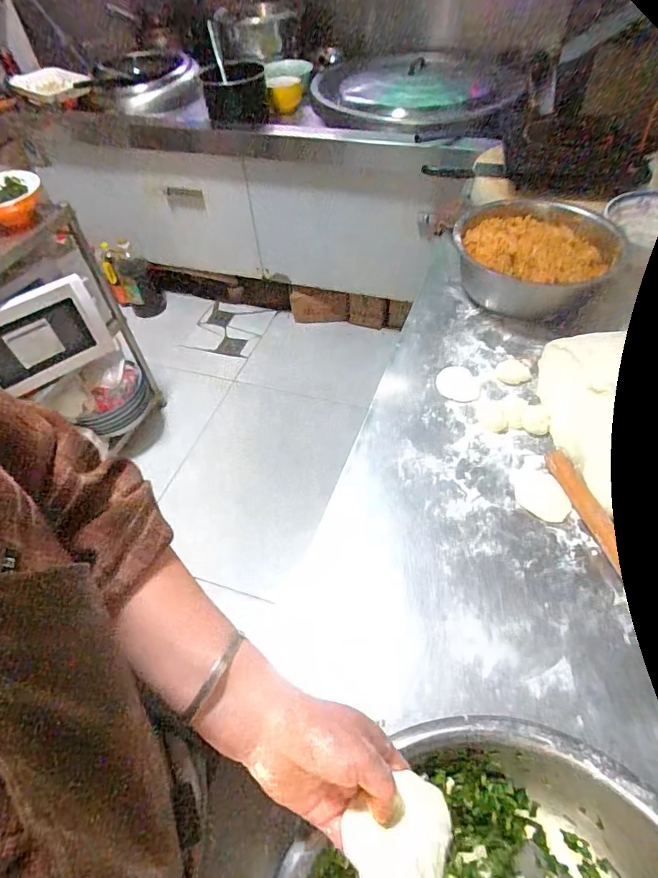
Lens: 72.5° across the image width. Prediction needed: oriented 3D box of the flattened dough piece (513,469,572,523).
[{"bbox_3d":[0.275,0.074,0.586,0.057,0.005,0.078,-15,52,-9],"label":"flattened dough piece"}]

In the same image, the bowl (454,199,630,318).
[{"bbox_3d":[0.385,-0.343,0.849,0.258,0.105,0.269,-2,52,2],"label":"bowl"}]

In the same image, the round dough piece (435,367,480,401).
[{"bbox_3d":[0.208,-0.090,0.723,0.068,0.004,0.077,8,53,10],"label":"round dough piece"}]

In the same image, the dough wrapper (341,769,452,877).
[{"bbox_3d":[0.051,0.266,0.289,0.072,0.006,0.066,-9,62,-30],"label":"dough wrapper"}]

